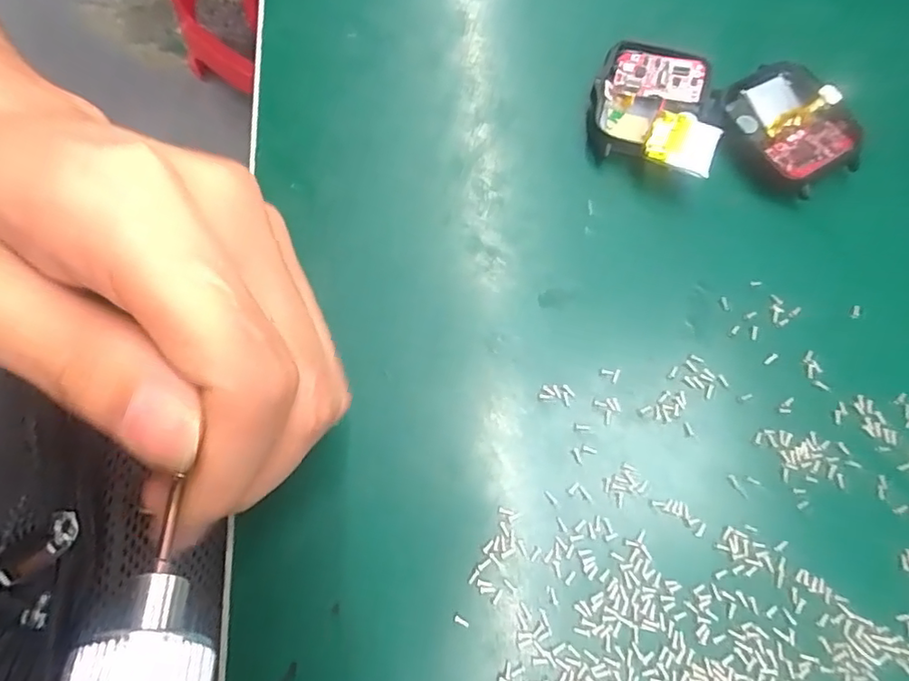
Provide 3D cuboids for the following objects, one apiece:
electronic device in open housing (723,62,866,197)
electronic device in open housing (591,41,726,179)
[{"bbox_3d":[0.115,-0.073,0.198,0.034,0.010,0.044,-30,75,-10],"label":"electronic device in open housing"},{"bbox_3d":[0.069,-0.079,0.197,0.042,0.014,0.046,19,73,5],"label":"electronic device in open housing"}]

